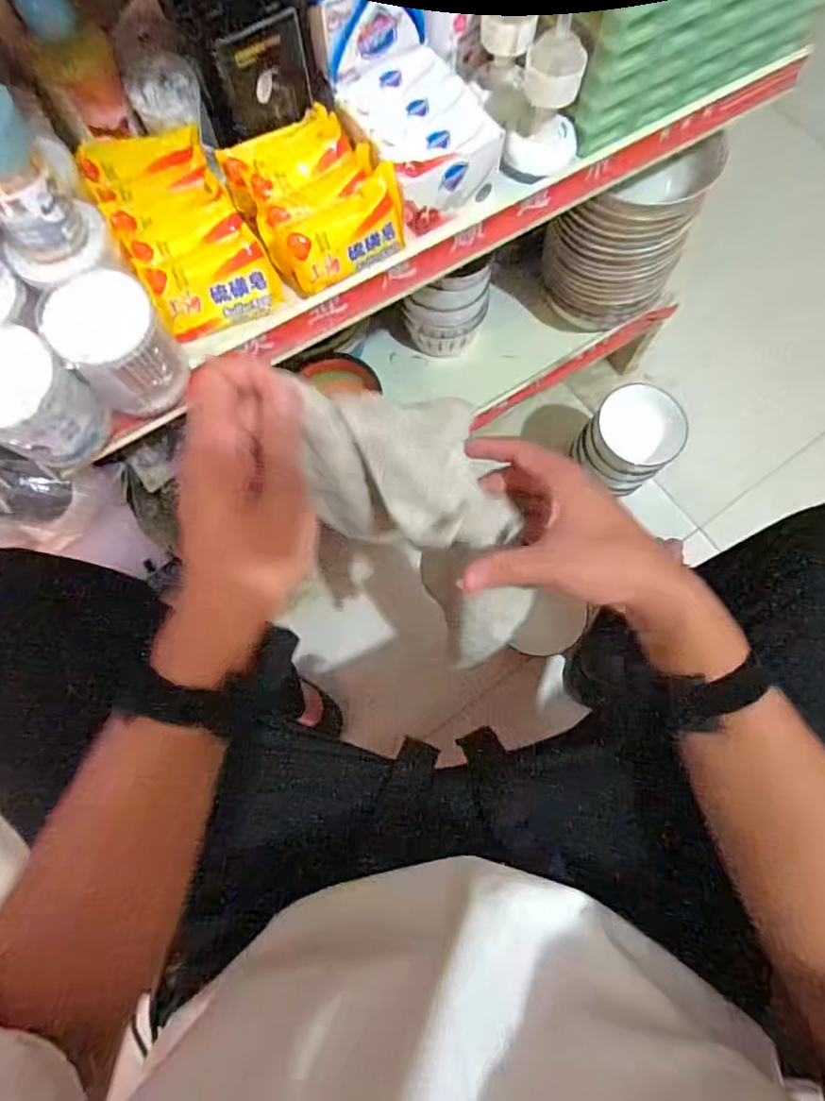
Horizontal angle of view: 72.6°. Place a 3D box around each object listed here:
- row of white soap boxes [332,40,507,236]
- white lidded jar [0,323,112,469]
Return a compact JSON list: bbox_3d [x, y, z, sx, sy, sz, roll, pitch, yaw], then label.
[{"bbox_3d":[0.006,-0.346,0.475,0.101,0.050,0.119,-32,75,-8],"label":"row of white soap boxes"},{"bbox_3d":[-0.261,-0.099,0.386,0.064,0.080,0.066,31,77,10],"label":"white lidded jar"}]

